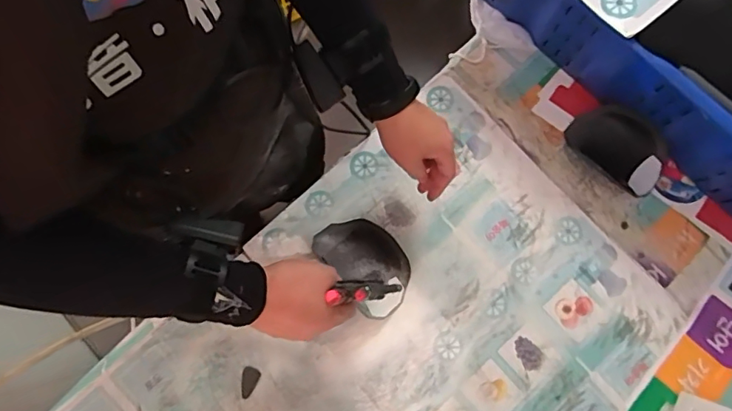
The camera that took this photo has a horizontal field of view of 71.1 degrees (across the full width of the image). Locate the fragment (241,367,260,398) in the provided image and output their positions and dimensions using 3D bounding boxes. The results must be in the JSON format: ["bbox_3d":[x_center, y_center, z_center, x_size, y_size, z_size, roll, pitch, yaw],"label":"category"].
[{"bbox_3d":[-0.155,0.234,0.676,0.022,0.004,0.040,20,80,3],"label":"fragment"}]

